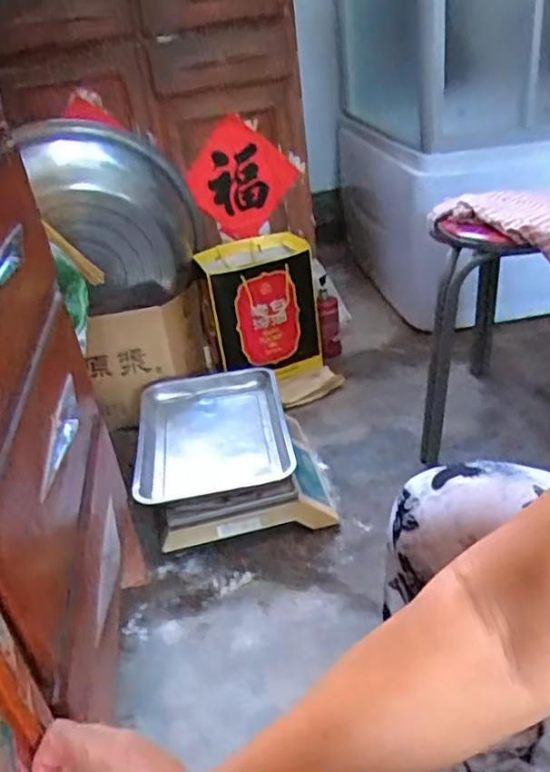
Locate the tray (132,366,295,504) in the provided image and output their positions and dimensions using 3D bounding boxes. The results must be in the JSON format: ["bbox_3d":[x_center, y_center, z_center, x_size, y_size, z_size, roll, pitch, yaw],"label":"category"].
[{"bbox_3d":[-0.121,0.090,1.251,0.285,0.058,0.380,-9,30,-2],"label":"tray"}]

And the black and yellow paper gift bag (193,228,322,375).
[{"bbox_3d":[-0.023,-0.176,1.552,0.259,0.318,0.159,-14,31,-11],"label":"black and yellow paper gift bag"}]

